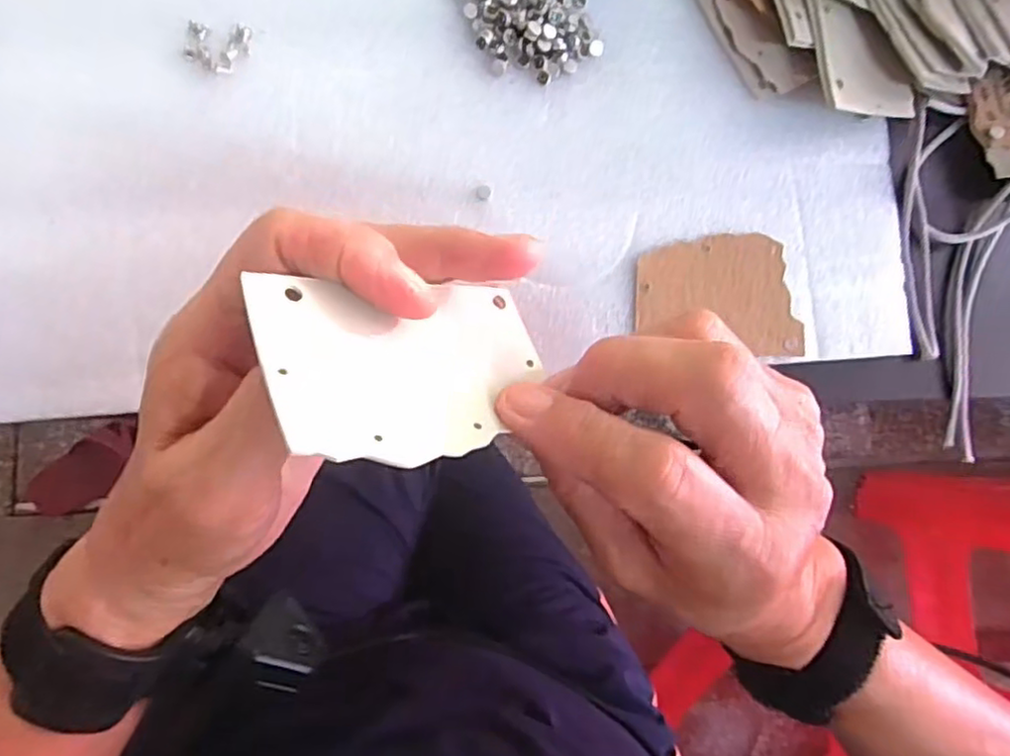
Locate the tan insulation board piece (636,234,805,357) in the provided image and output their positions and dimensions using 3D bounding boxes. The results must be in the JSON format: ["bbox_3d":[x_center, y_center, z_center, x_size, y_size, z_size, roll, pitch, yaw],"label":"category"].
[{"bbox_3d":[0.097,-0.038,0.301,0.077,0.004,0.053,1,85,-8],"label":"tan insulation board piece"}]

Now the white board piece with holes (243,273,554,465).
[{"bbox_3d":[-0.022,-0.003,0.179,0.082,0.004,0.053,-4,58,-40],"label":"white board piece with holes"}]

